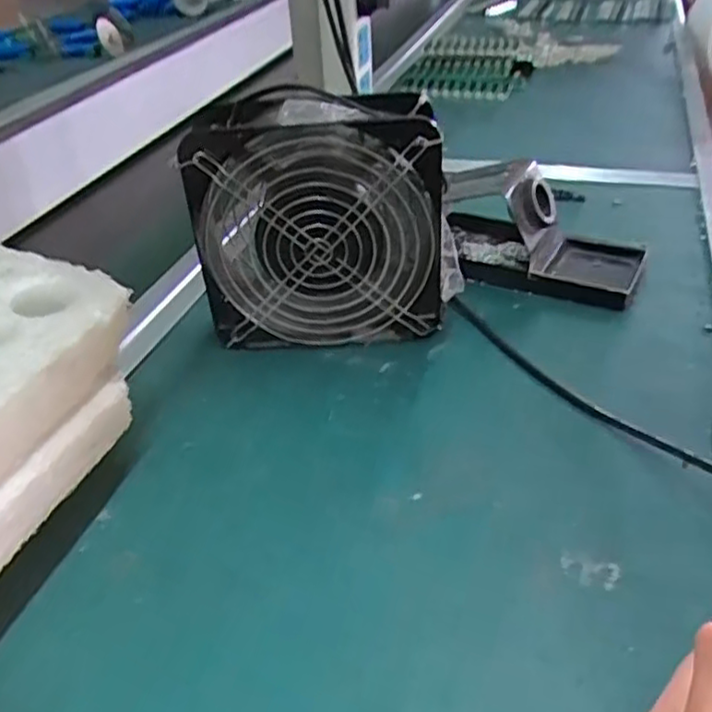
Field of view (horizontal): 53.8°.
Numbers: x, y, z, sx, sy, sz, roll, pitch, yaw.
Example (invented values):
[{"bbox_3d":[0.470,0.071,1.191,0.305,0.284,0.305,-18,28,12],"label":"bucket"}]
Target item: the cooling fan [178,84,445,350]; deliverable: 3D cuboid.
[{"bbox_3d":[-0.022,-0.084,0.451,0.150,0.159,0.057,-1,37,2],"label":"cooling fan"}]

